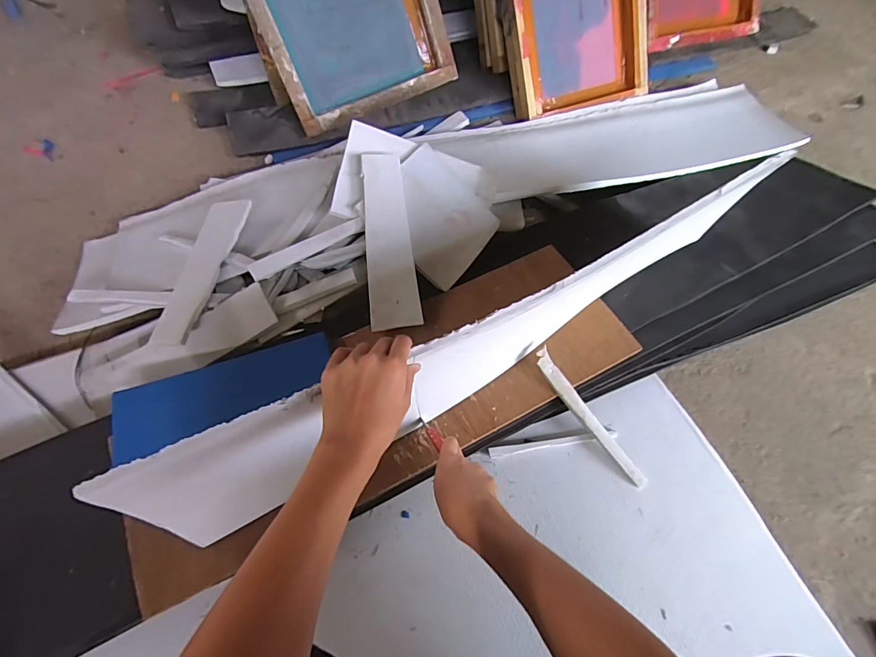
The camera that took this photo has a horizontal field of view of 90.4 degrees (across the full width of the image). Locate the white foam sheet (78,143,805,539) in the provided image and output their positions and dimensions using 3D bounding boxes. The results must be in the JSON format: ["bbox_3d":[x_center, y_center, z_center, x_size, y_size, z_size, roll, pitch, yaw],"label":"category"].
[{"bbox_3d":[0.071,0.007,0.527,0.839,0.218,0.056,-28,69,-15],"label":"white foam sheet"}]

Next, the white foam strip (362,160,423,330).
[{"bbox_3d":[-0.076,-0.141,0.677,0.073,0.010,0.286,-5,77,-5],"label":"white foam strip"}]

